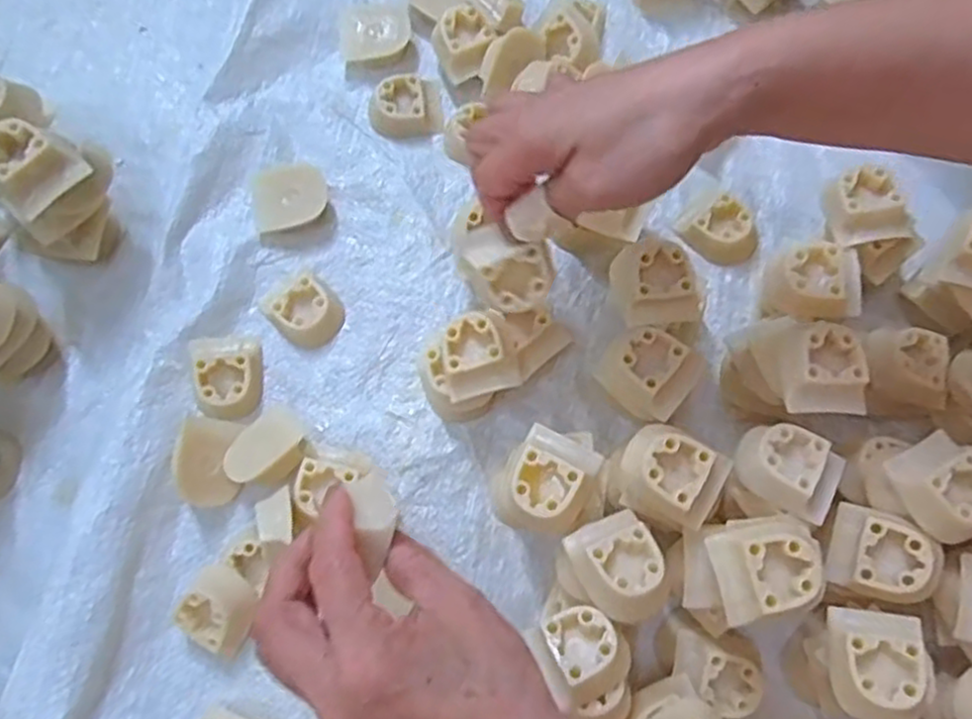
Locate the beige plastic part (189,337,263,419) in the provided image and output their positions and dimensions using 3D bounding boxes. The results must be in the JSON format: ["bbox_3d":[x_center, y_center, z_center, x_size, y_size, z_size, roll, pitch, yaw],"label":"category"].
[{"bbox_3d":[-0.151,0.009,0.415,0.039,0.015,0.048,-7,76,-1],"label":"beige plastic part"}]

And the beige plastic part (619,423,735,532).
[{"bbox_3d":[0.087,0.054,0.338,0.047,0.021,0.042,32,79,8],"label":"beige plastic part"}]

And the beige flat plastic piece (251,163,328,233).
[{"bbox_3d":[-0.119,-0.098,0.439,0.044,0.014,0.039,-8,83,-5],"label":"beige flat plastic piece"}]

